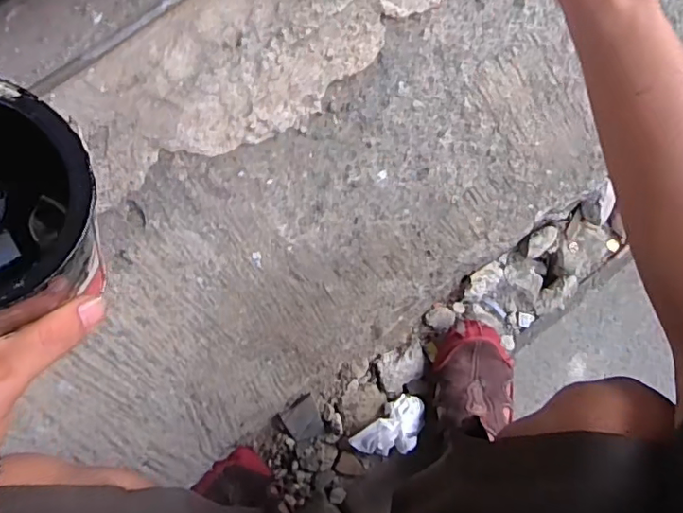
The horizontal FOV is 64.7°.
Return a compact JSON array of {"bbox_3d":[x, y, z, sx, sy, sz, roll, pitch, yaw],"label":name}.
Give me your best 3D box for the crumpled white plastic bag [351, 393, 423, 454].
[{"bbox_3d":[0.065,0.215,0.668,0.094,0.033,0.057,-39,95,-5],"label":"crumpled white plastic bag"}]

